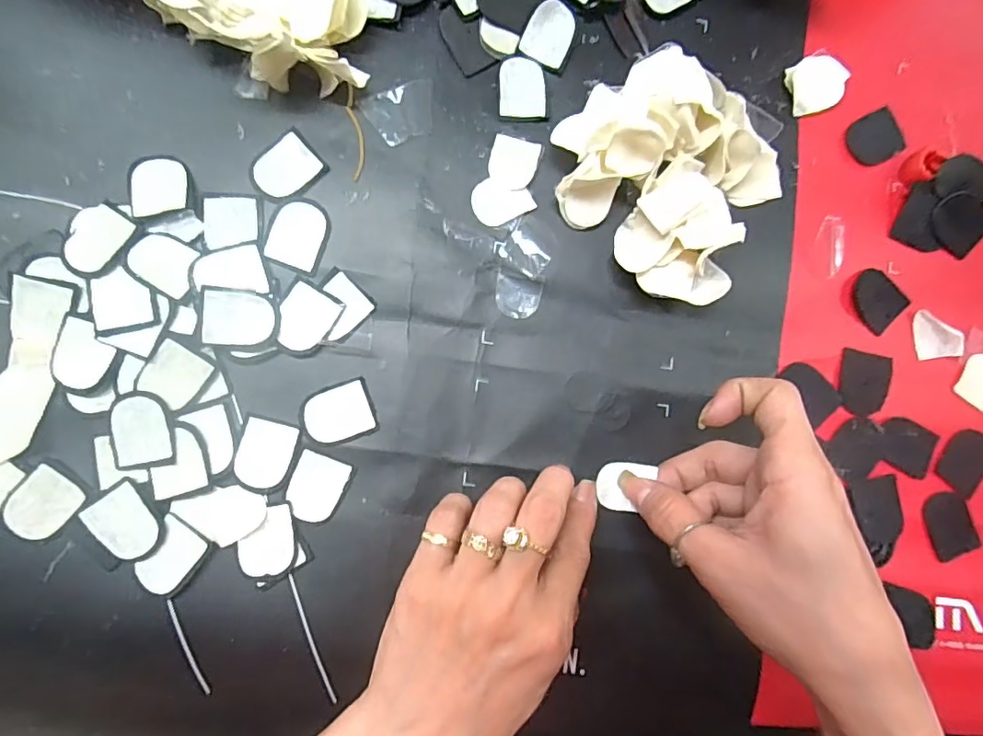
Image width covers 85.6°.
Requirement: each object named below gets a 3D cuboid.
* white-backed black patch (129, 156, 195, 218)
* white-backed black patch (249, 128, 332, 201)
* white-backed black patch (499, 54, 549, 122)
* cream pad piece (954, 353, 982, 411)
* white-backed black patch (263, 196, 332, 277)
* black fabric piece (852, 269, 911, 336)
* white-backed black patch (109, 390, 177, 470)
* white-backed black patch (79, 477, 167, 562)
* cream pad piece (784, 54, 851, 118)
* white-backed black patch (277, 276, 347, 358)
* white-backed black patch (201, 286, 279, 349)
[{"bbox_3d":[-0.155,-0.086,0.248,0.026,0.004,0.032,-14,74,-18],"label":"white-backed black patch"},{"bbox_3d":[-0.099,-0.096,0.255,0.033,0.004,0.027,-41,92,-8],"label":"white-backed black patch"},{"bbox_3d":[0.017,-0.145,0.272,0.025,0.004,0.034,-2,86,-7],"label":"white-backed black patch"},{"bbox_3d":[0.279,0.007,0.300,0.022,0.004,0.031,30,83,-4],"label":"cream pad piece"},{"bbox_3d":[-0.092,-0.064,0.254,0.027,0.004,0.035,16,84,-6],"label":"white-backed black patch"},{"bbox_3d":[0.211,-0.038,0.288,0.027,0.004,0.032,-40,91,-8],"label":"black fabric piece"},{"bbox_3d":[-0.157,0.028,0.238,0.026,0.004,0.034,-5,87,-7],"label":"white-backed black patch"},{"bbox_3d":[-0.161,0.069,0.235,0.025,0.004,0.033,-38,91,-8],"label":"white-backed black patch"},{"bbox_3d":[0.178,-0.157,0.292,0.030,0.010,0.030,-17,88,-8],"label":"cream pad piece"},{"bbox_3d":[-0.088,-0.023,0.252,0.026,0.005,0.034,29,83,-4],"label":"white-backed black patch"},{"bbox_3d":[-0.115,-0.023,0.243,0.032,0.004,0.027,2,84,-17],"label":"white-backed black patch"}]

